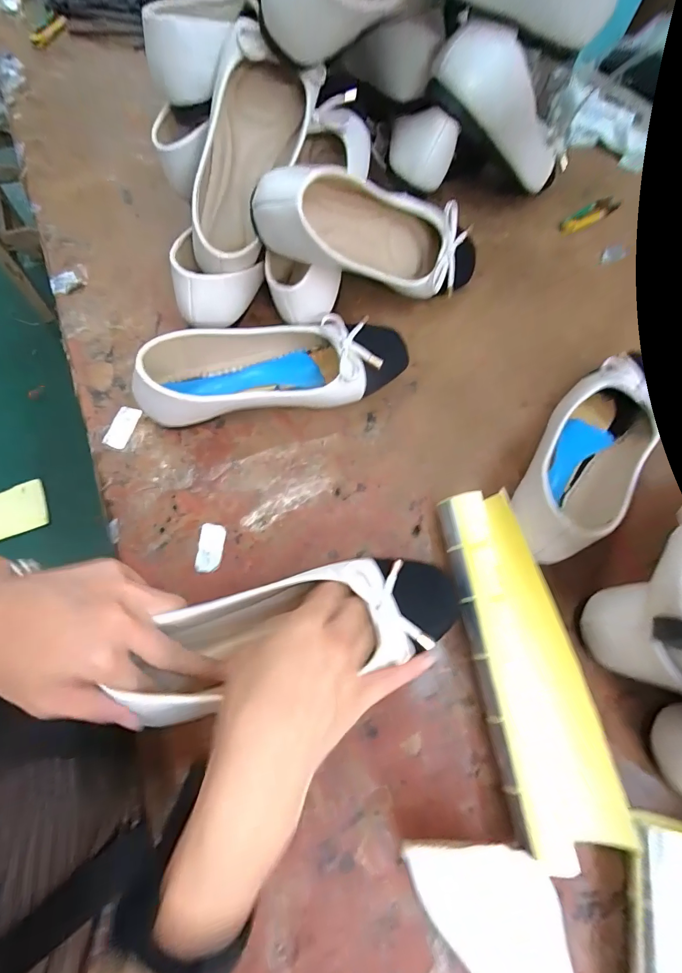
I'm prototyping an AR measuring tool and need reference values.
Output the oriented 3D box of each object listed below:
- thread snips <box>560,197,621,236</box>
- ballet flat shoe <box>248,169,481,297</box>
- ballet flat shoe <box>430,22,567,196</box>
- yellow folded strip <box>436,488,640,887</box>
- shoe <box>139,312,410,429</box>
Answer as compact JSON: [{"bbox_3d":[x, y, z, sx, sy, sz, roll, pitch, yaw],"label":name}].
[{"bbox_3d":[0.316,-0.346,0.513,0.092,0.008,0.025,-32,74,-13],"label":"thread snips"},{"bbox_3d":[0.040,-0.233,0.382,0.250,0.078,0.068,-9,67,-35],"label":"ballet flat shoe"},{"bbox_3d":[0.172,-0.383,0.423,0.221,0.068,0.075,-3,63,-47],"label":"ballet flat shoe"},{"bbox_3d":[0.137,0.125,0.309,0.074,0.042,0.243,-6,70,-5],"label":"yellow folded strip"},{"bbox_3d":[-0.060,-0.111,0.380,0.248,0.061,0.084,-11,70,-7],"label":"shoe"}]

